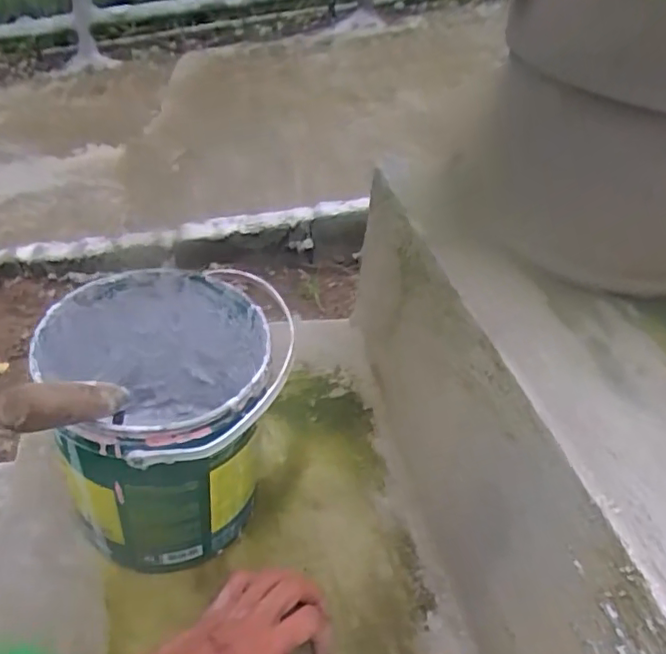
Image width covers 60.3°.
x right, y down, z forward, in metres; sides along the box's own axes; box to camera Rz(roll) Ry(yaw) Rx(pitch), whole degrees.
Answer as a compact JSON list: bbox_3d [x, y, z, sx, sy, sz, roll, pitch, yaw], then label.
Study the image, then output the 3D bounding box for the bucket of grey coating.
[{"bbox_3d":[-0.144,0.088,0.496,0.174,0.210,0.176,10,41,-2],"label":"bucket of grey coating"}]

